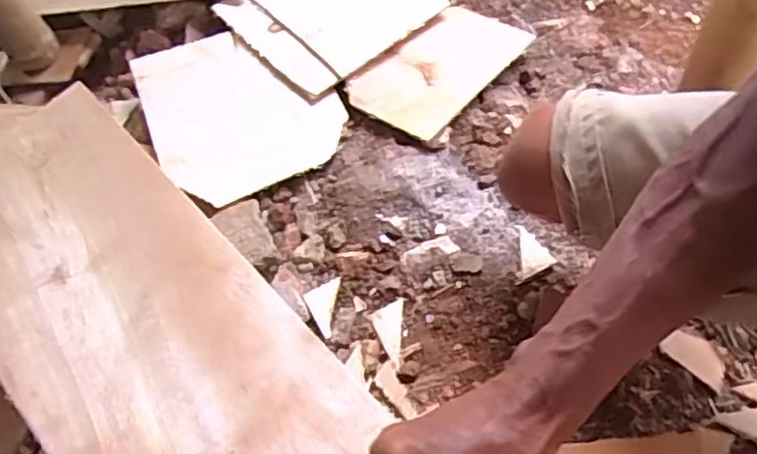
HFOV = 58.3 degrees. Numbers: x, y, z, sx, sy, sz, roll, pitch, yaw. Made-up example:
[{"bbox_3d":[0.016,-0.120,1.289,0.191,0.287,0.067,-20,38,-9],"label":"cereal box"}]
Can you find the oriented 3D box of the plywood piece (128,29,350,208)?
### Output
[{"bbox_3d":[-0.166,-0.145,0.802,0.210,0.021,0.230,-23,63,-10],"label":"plywood piece"}]

